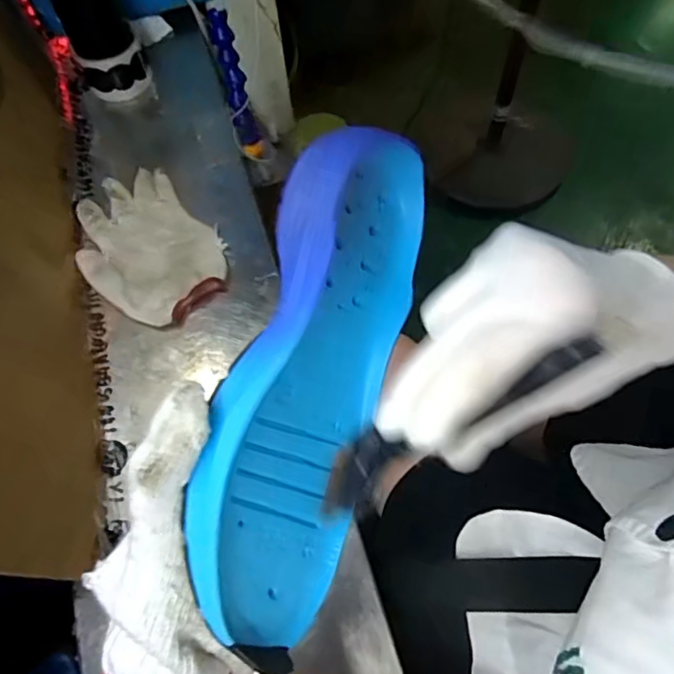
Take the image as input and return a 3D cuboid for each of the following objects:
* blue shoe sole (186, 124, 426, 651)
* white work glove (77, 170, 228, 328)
[{"bbox_3d":[-0.009,0.007,0.292,0.035,0.099,0.269,-2,63,39],"label":"blue shoe sole"},{"bbox_3d":[-0.210,-0.098,0.627,0.189,0.032,0.141,40,72,21],"label":"white work glove"}]

